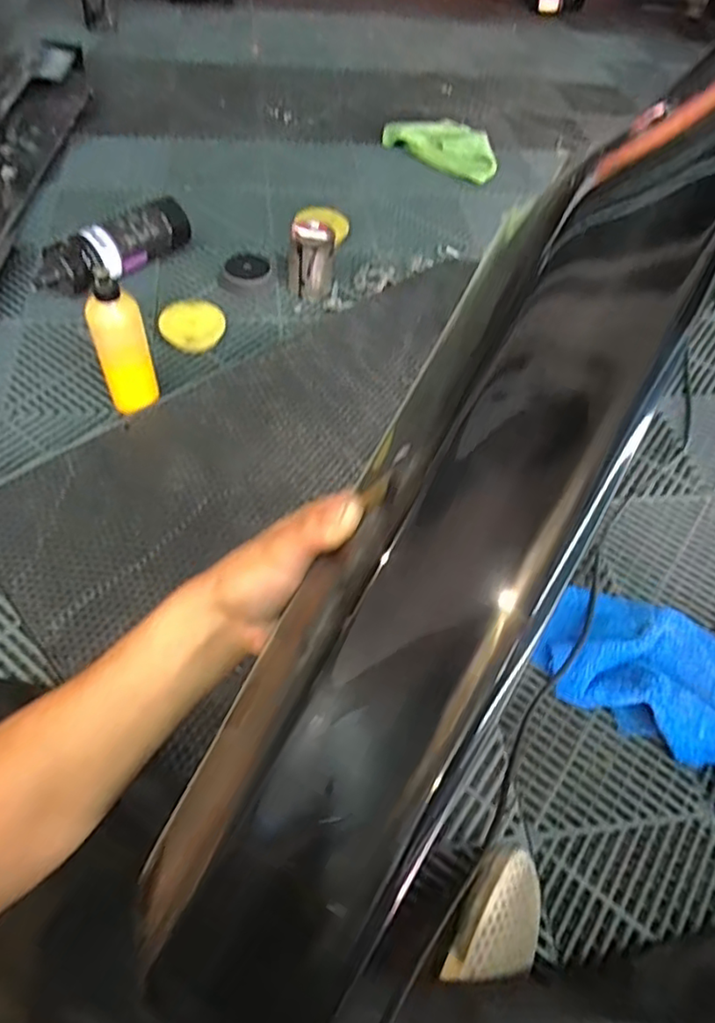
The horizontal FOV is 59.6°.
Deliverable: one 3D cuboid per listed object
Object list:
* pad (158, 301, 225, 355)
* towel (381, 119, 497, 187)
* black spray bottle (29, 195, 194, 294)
[{"bbox_3d":[-0.257,-0.291,0.975,0.101,0.039,0.098,-14,58,-14],"label":"pad"},{"bbox_3d":[0.197,-0.792,1.355,0.174,0.030,0.287,-38,66,-26],"label":"towel"},{"bbox_3d":[-0.396,-0.429,1.024,0.068,0.085,0.271,39,61,20],"label":"black spray bottle"}]

